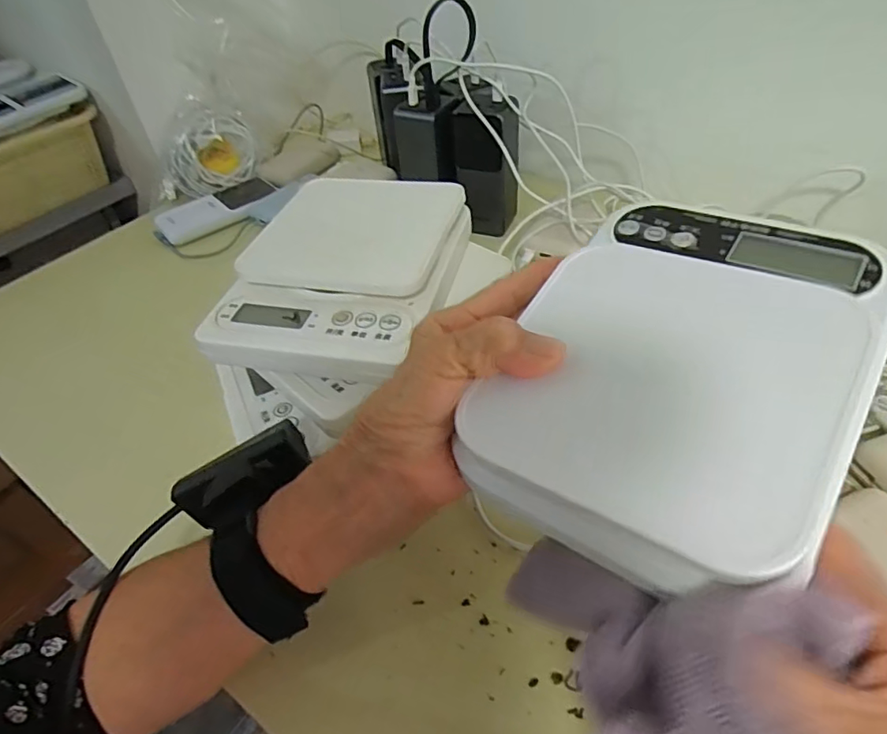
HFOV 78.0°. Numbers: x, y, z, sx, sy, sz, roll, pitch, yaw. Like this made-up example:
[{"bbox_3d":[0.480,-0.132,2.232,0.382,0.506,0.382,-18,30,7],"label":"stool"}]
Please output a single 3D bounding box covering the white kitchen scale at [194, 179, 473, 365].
[{"bbox_3d":[-0.064,-0.065,0.358,0.135,0.037,0.171,6,46,12],"label":"white kitchen scale"}]

